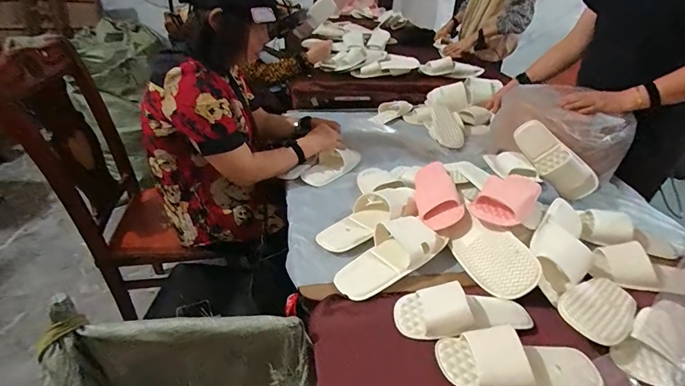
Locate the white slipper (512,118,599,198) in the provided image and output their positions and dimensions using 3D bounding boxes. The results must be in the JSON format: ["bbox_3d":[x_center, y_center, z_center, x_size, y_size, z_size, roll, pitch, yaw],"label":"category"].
[{"bbox_3d":[0.557,-0.086,0.995,0.245,0.091,0.055,50,34,12],"label":"white slipper"}]

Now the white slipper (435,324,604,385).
[{"bbox_3d":[0.269,0.259,0.574,0.234,0.046,0.101,0,27,2],"label":"white slipper"}]

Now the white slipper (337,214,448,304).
[{"bbox_3d":[0.092,0.119,0.774,0.243,0.066,0.115,-18,31,-29],"label":"white slipper"}]

